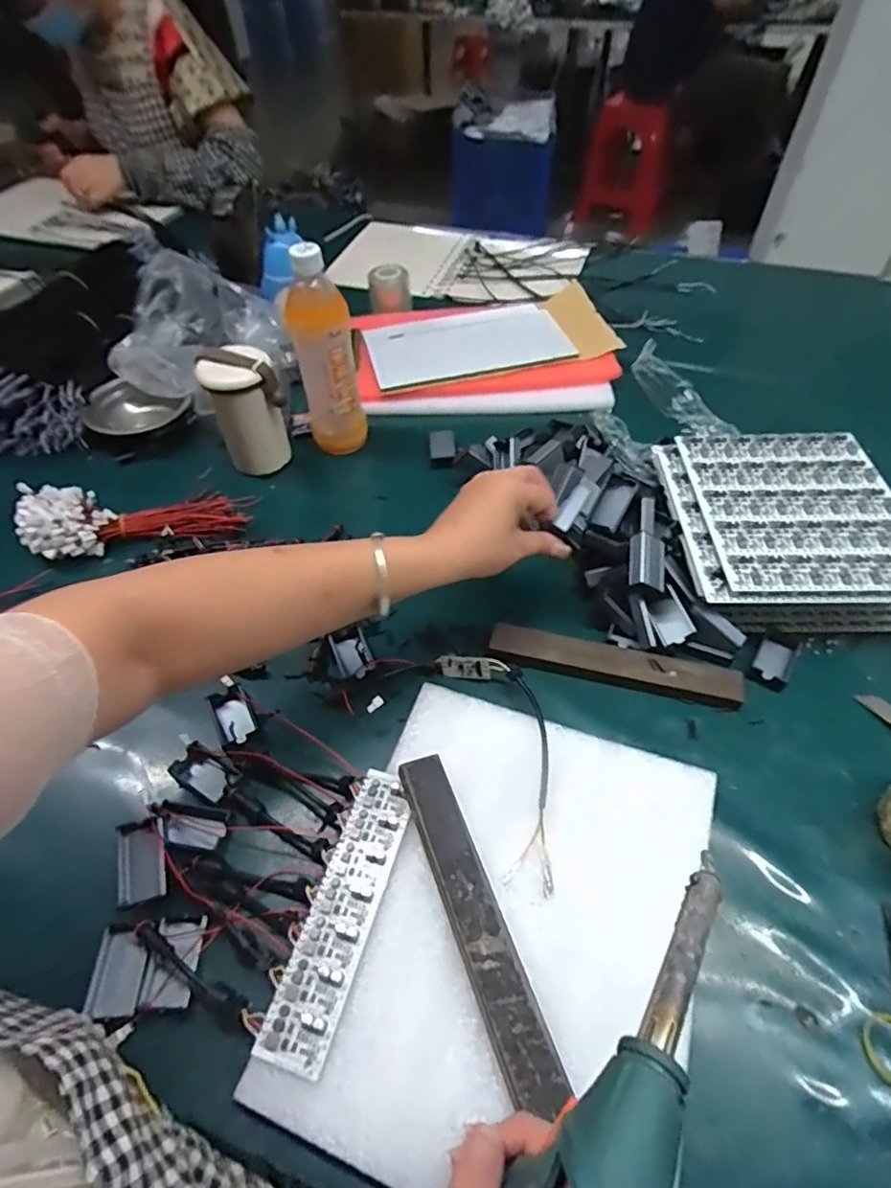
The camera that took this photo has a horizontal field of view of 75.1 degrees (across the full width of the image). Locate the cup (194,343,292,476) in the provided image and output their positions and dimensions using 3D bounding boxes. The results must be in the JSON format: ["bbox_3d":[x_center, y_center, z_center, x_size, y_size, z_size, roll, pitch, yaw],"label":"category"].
[{"bbox_3d":[-0.221,-0.208,0.657,0.075,0.129,0.066,-14,52,-10],"label":"cup"}]

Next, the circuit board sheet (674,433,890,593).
[{"bbox_3d":[0.321,-0.082,0.529,0.169,0.006,0.203,-1,51,3],"label":"circuit board sheet"}]

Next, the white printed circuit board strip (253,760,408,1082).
[{"bbox_3d":[-0.065,0.200,0.374,0.042,0.011,0.171,14,53,11],"label":"white printed circuit board strip"}]

